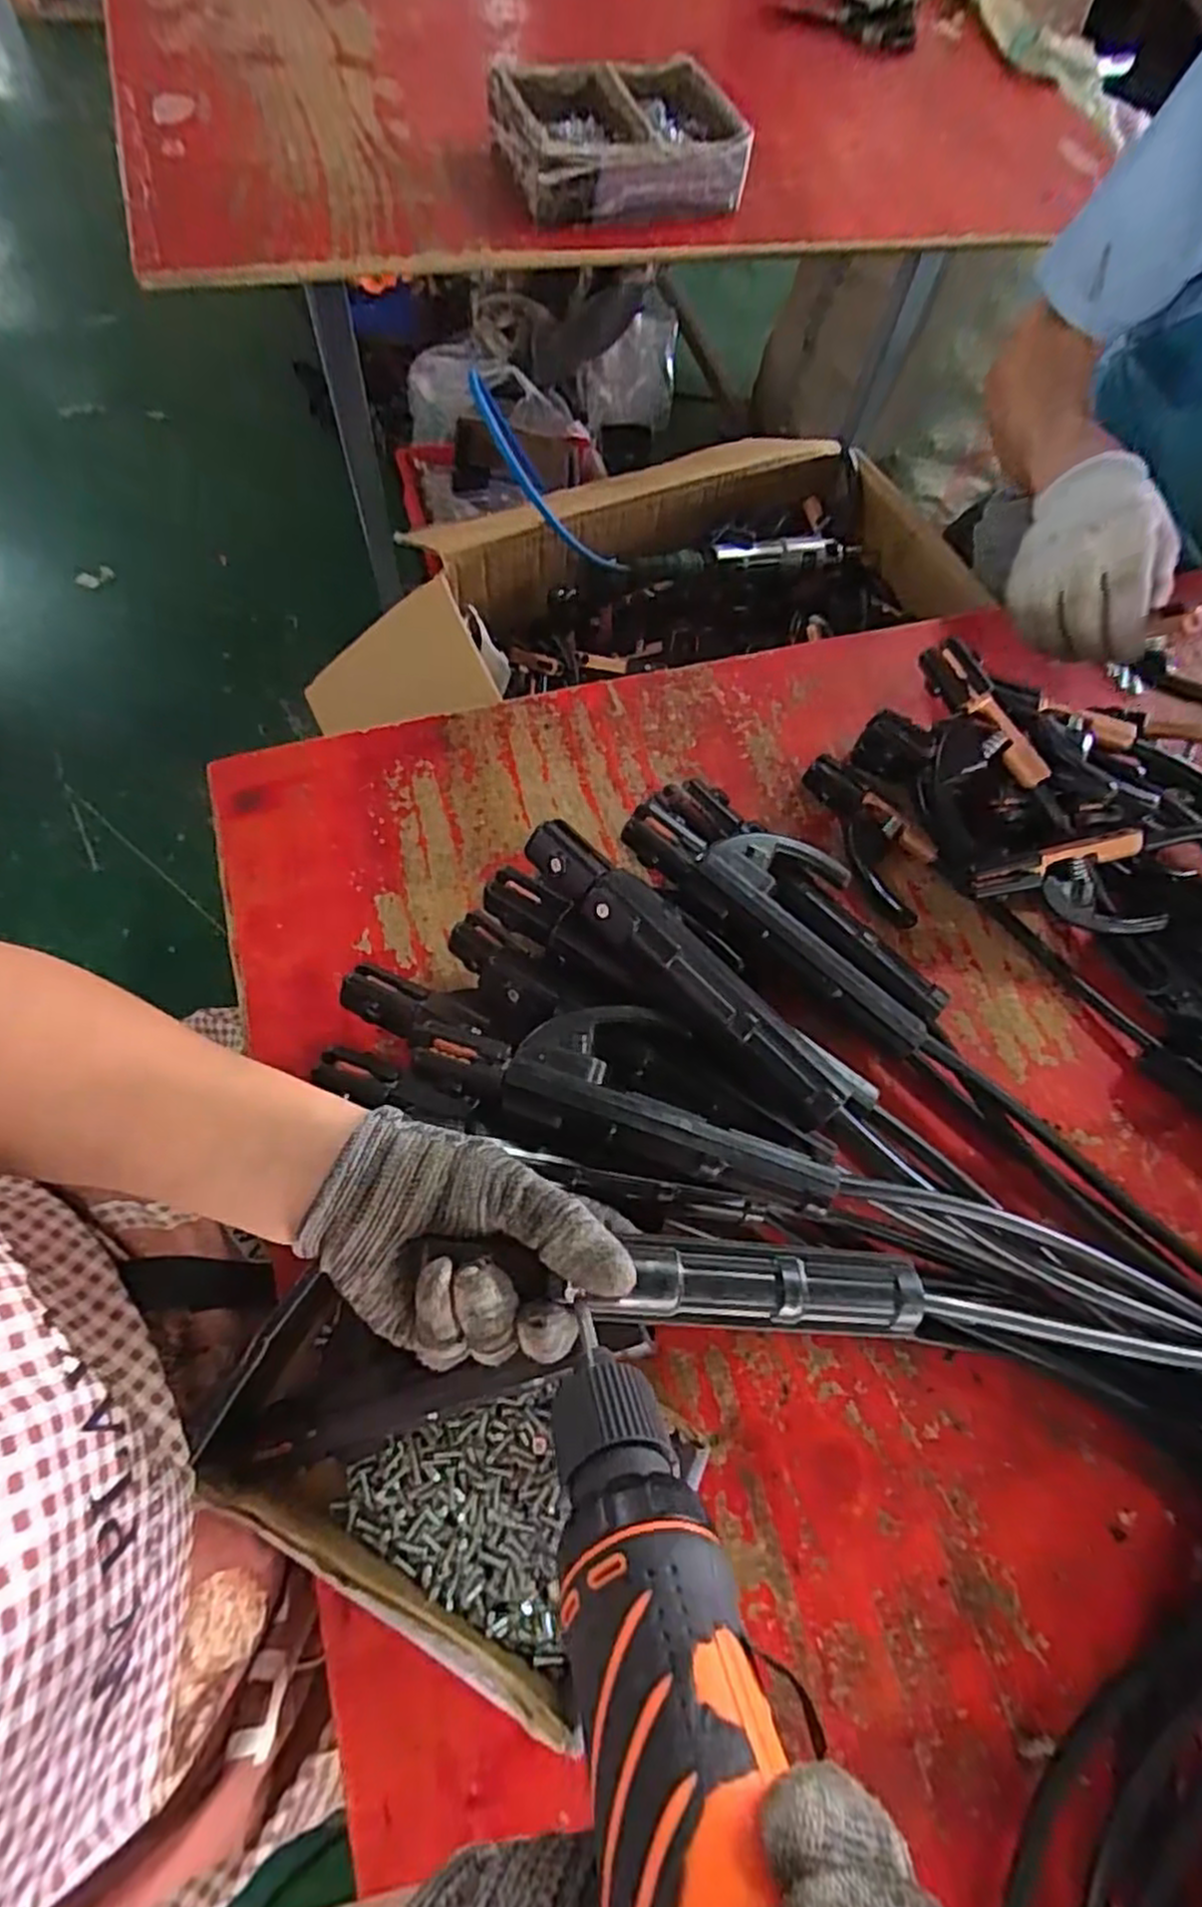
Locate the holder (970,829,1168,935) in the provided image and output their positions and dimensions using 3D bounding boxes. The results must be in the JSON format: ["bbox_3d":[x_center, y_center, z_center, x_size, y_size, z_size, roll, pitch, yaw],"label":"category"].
[{"bbox_3d":[0.282,-0.043,0.460,0.112,0.061,0.024,-1,22,-1],"label":"holder"}]

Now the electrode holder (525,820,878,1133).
[{"bbox_3d":[0.039,0.013,0.372,0.199,0.048,0.039,41,69,12],"label":"electrode holder"}]

